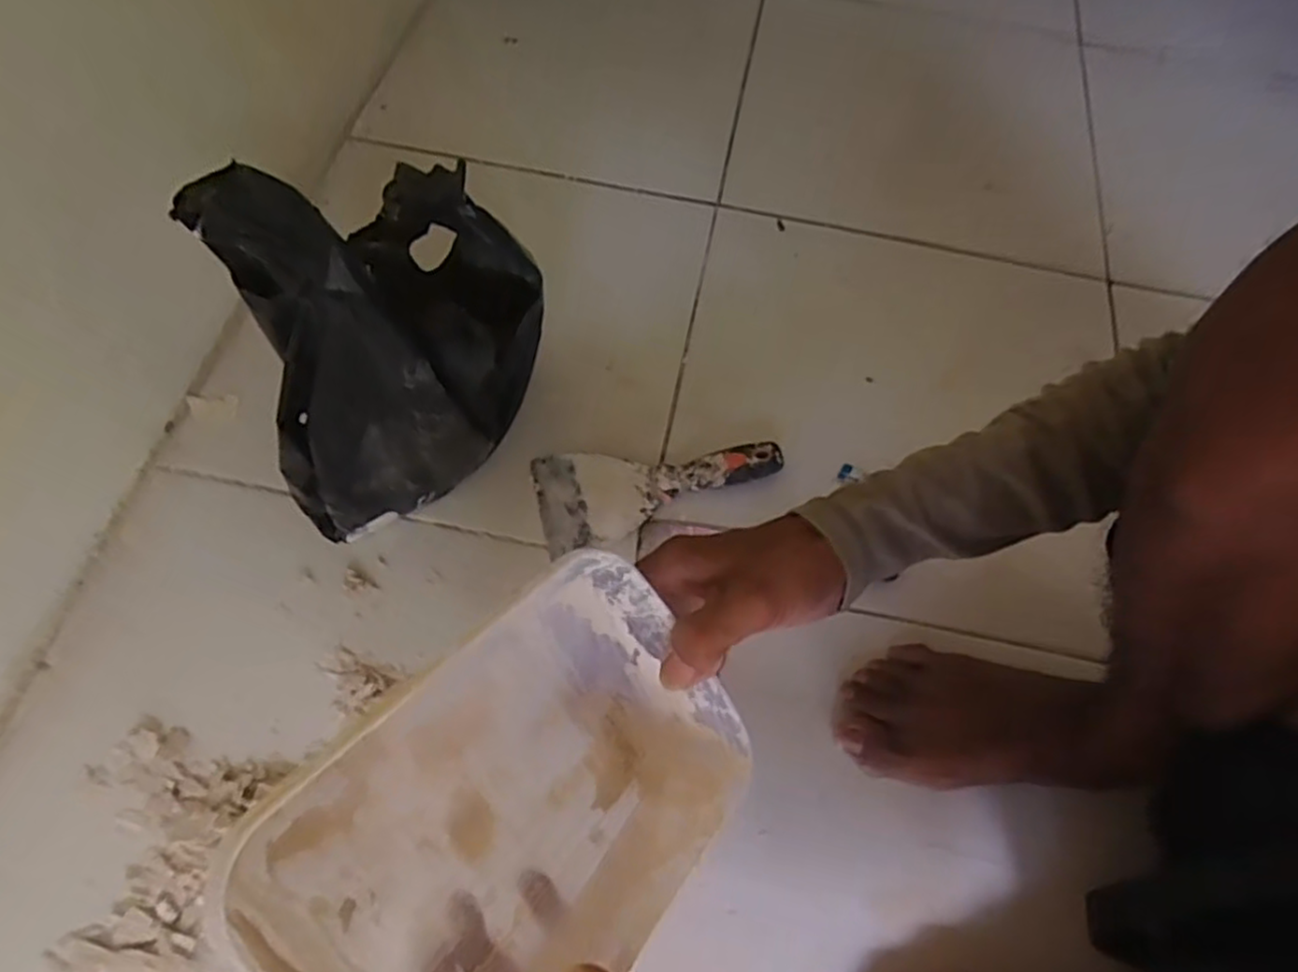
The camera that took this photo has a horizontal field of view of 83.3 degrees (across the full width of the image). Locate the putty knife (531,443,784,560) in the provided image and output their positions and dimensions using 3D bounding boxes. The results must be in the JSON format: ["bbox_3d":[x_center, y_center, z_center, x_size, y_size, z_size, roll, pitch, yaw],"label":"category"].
[{"bbox_3d":[0.009,0.000,0.590,0.196,0.027,0.083,-7,64,-7],"label":"putty knife"}]

